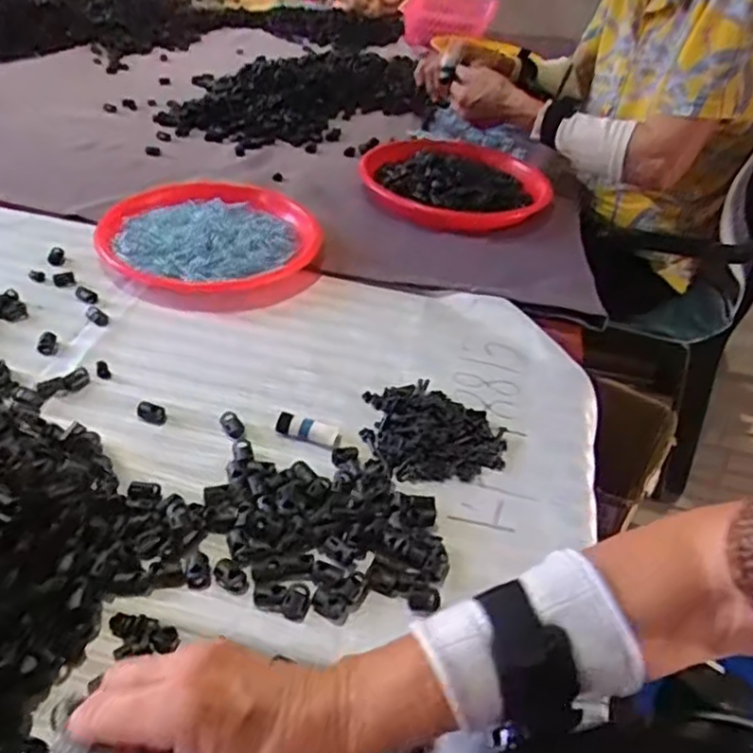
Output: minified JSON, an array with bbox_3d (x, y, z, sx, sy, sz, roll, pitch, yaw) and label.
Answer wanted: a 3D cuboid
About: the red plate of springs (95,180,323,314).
[{"bbox_3d":[-0.176,-0.146,0.716,0.216,0.028,0.197,5,40,-4],"label":"red plate of springs"}]

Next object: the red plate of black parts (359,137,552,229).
[{"bbox_3d":[0.090,-0.231,0.822,0.225,0.046,0.158,11,40,3],"label":"red plate of black parts"}]

